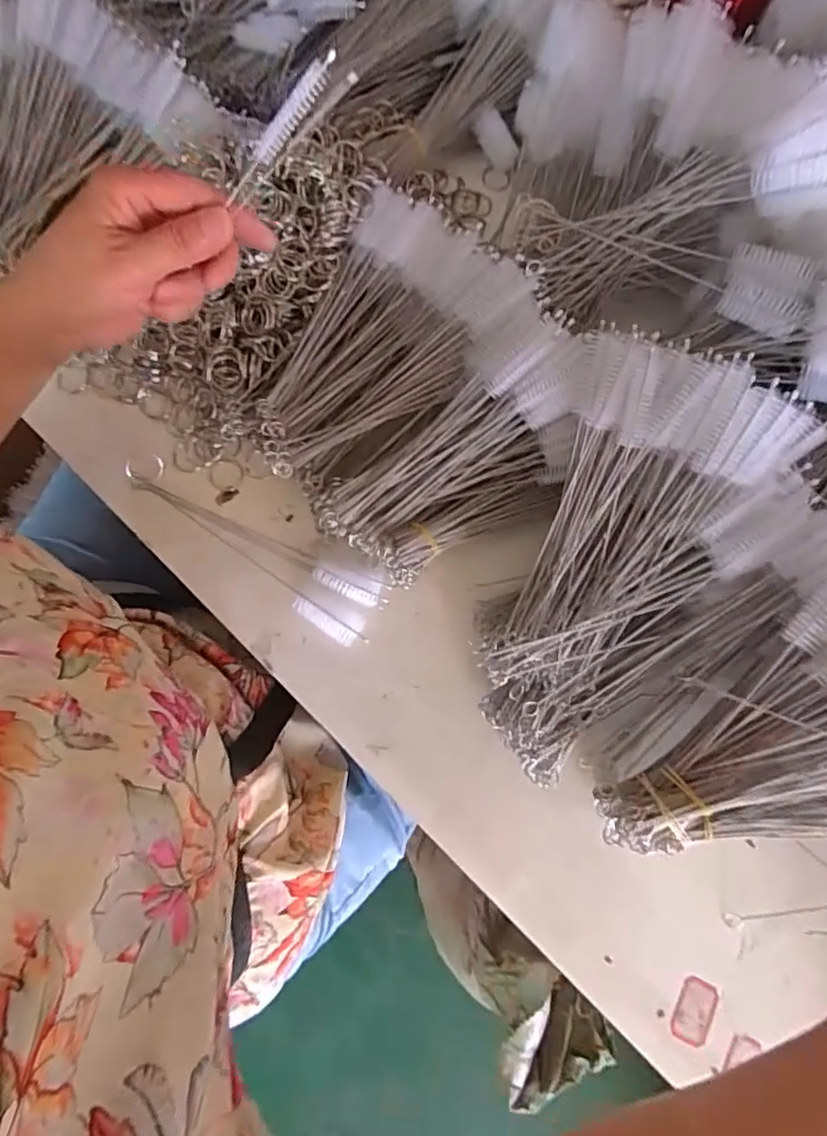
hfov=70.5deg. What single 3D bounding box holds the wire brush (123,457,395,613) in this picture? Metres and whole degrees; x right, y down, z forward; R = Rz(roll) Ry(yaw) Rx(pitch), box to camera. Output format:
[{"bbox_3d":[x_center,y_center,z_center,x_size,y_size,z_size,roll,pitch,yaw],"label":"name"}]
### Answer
[{"bbox_3d":[-0.116,-0.028,0.426,0.214,0.017,0.026,27,77,5],"label":"wire brush"}]

